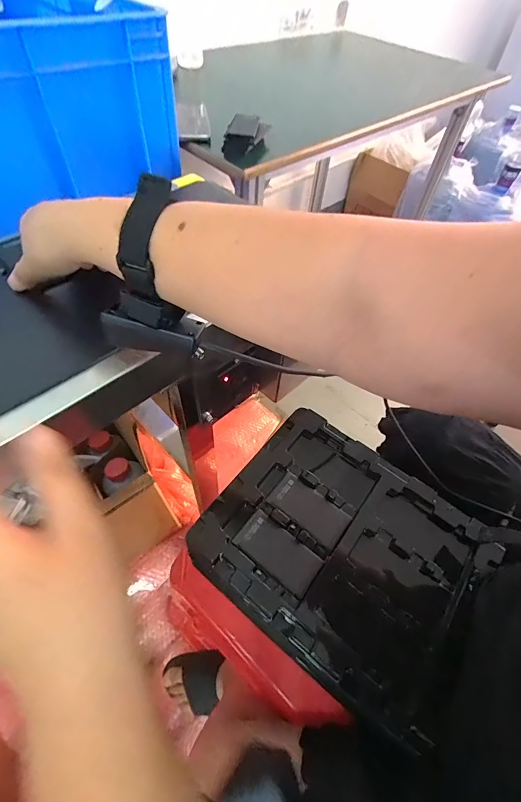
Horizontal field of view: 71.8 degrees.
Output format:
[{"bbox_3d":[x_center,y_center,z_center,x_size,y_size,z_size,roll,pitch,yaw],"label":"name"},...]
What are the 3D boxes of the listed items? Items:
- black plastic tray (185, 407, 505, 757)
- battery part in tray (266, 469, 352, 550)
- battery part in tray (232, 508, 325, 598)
[{"bbox_3d":[0.086,0.147,0.380,0.257,0.017,0.224,33,58,17],"label":"black plastic tray"},{"bbox_3d":[0.053,0.117,0.396,0.087,0.004,0.045,35,59,19],"label":"battery part in tray"},{"bbox_3d":[0.018,0.153,0.366,0.084,0.005,0.045,35,59,18],"label":"battery part in tray"}]

